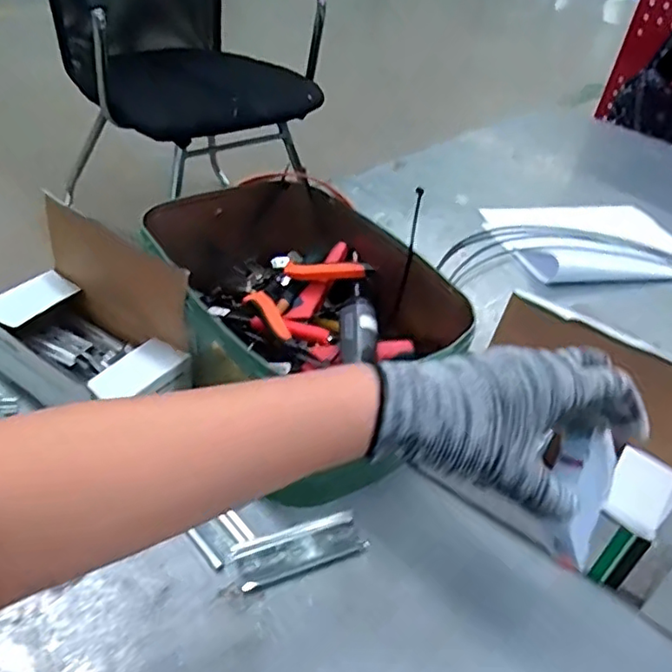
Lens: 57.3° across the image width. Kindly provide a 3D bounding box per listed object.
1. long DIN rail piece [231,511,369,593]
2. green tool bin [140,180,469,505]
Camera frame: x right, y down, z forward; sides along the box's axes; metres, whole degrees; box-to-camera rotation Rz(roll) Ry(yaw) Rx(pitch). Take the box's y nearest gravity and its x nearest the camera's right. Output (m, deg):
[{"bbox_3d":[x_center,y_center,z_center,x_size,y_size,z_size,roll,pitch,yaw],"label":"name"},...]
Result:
[{"bbox_3d":[-0.028,0.165,0.477,0.100,0.009,0.036,-12,42,-23],"label":"long DIN rail piece"},{"bbox_3d":[-0.032,-0.023,0.604,0.248,0.133,0.299,-17,45,-28],"label":"green tool bin"}]

